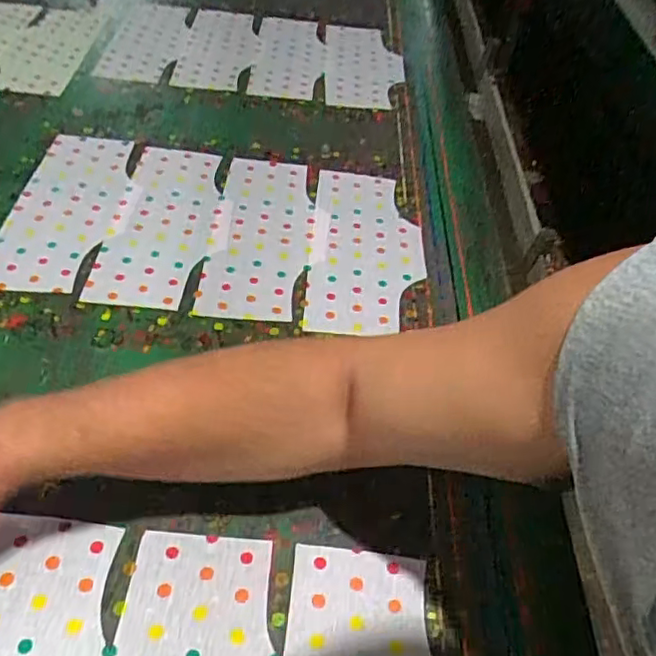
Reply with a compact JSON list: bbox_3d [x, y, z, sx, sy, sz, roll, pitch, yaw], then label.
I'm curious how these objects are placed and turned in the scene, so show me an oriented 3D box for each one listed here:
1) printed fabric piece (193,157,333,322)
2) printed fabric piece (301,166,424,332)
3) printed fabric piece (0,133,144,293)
[{"bbox_3d":[-0.066,-0.115,0.734,0.130,0.009,0.276,4,46,-2],"label":"printed fabric piece"},{"bbox_3d":[0.046,-0.099,0.730,0.127,0.006,0.274,6,46,-3],"label":"printed fabric piece"},{"bbox_3d":[-0.300,-0.148,0.736,0.134,0.006,0.293,4,46,-3],"label":"printed fabric piece"}]

